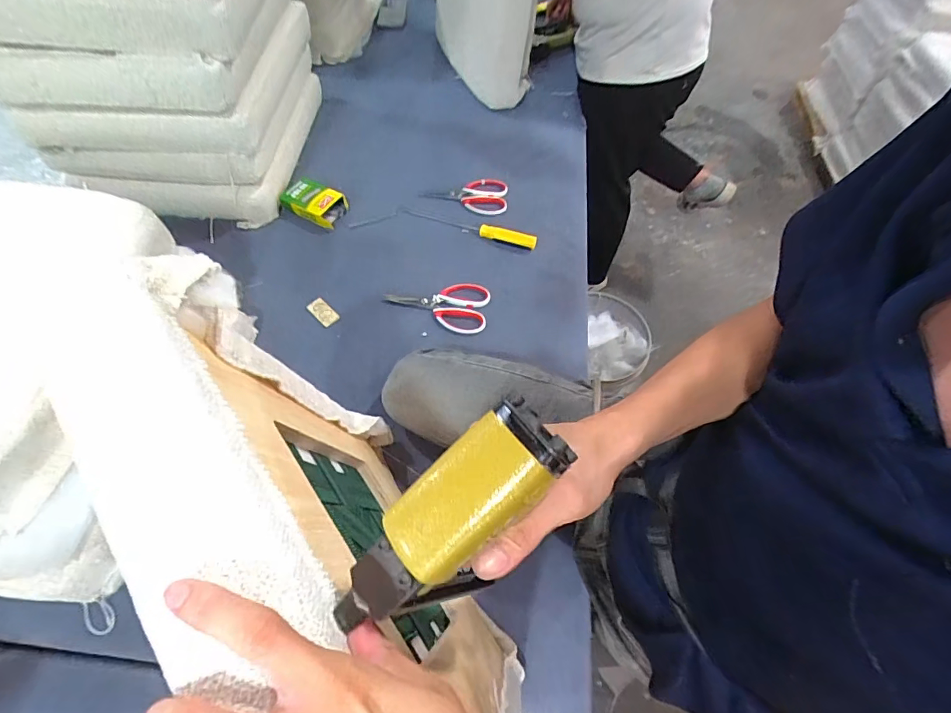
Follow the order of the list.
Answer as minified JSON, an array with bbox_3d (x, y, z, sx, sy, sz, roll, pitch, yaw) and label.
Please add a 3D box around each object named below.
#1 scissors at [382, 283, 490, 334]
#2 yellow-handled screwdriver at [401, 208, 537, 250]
[{"bbox_3d":[-0.067,-0.083,0.836,0.187,0.027,0.094,-5,60,-4],"label":"scissors"},{"bbox_3d":[-0.014,-0.266,0.933,0.280,0.035,0.034,21,62,11],"label":"yellow-handled screwdriver"}]

